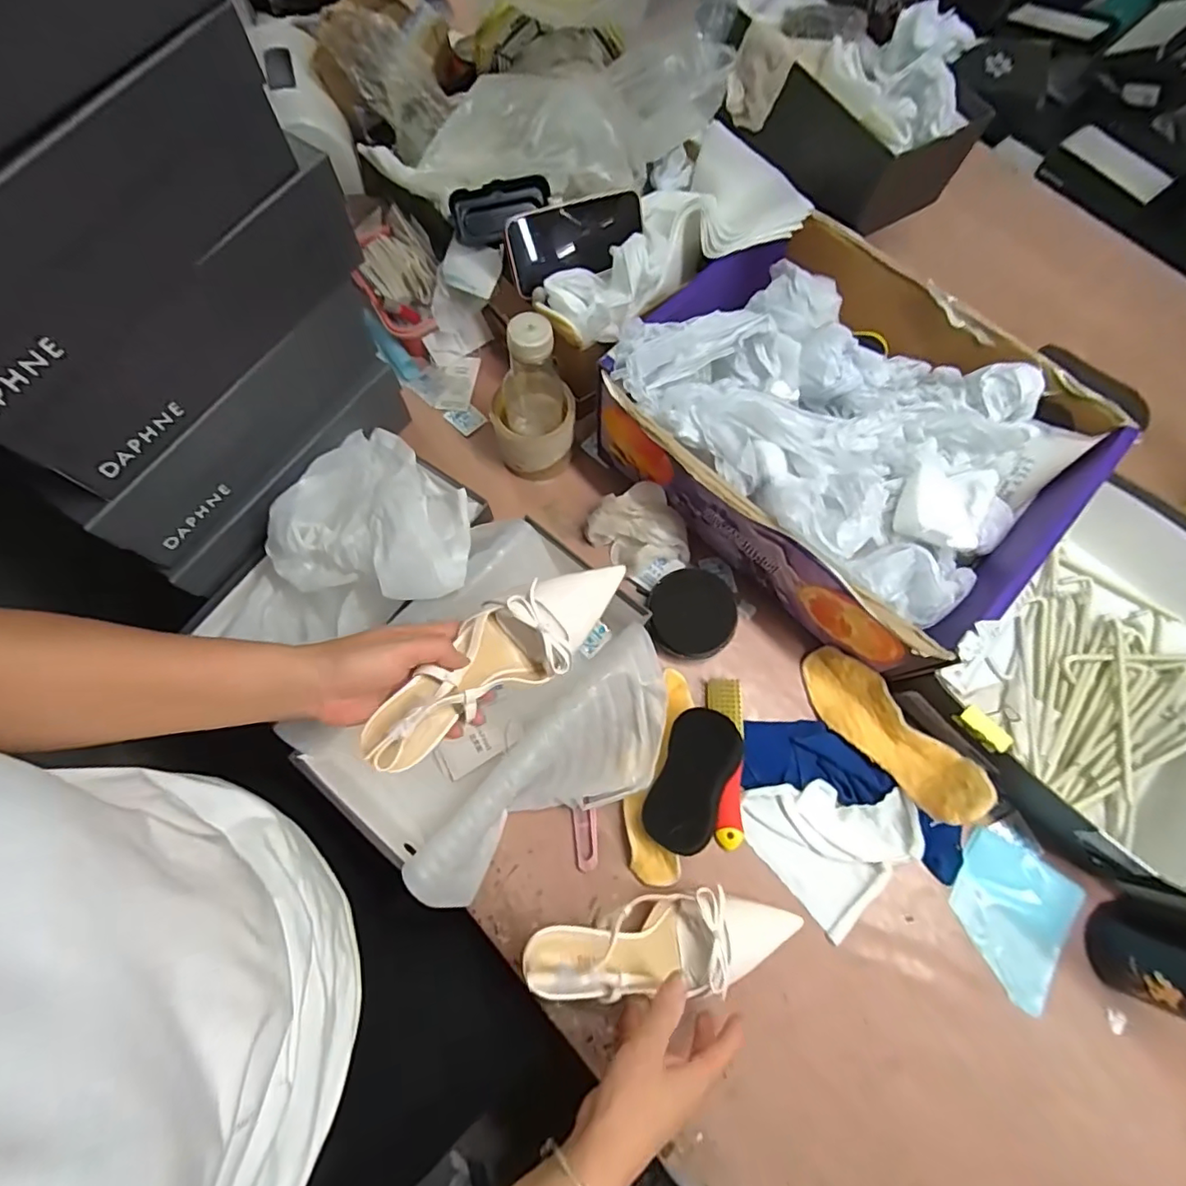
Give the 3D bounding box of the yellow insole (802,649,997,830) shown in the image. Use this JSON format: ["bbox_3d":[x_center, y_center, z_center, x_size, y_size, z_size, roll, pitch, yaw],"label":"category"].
[{"bbox_3d":[0.276,0.131,0.532,0.060,0.047,0.190,-32,53,-10],"label":"yellow insole"}]

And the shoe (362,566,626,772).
[{"bbox_3d":[-0.073,0.051,0.445,0.231,0.047,0.072,-36,76,-22],"label":"shoe"}]

